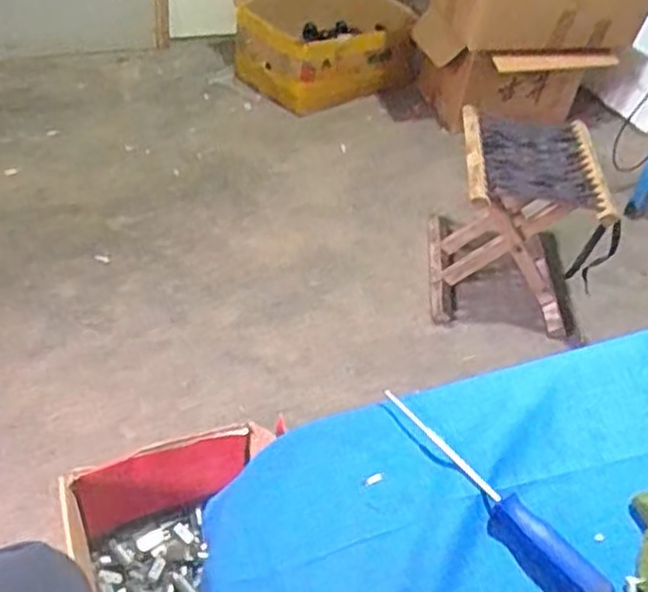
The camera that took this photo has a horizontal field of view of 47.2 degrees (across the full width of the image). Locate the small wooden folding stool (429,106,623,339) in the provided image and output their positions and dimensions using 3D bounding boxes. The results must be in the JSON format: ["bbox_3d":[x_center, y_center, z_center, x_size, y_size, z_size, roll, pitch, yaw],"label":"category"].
[{"bbox_3d":[0.388,-0.145,1.493,0.281,0.310,0.309,8,42,0],"label":"small wooden folding stool"}]

